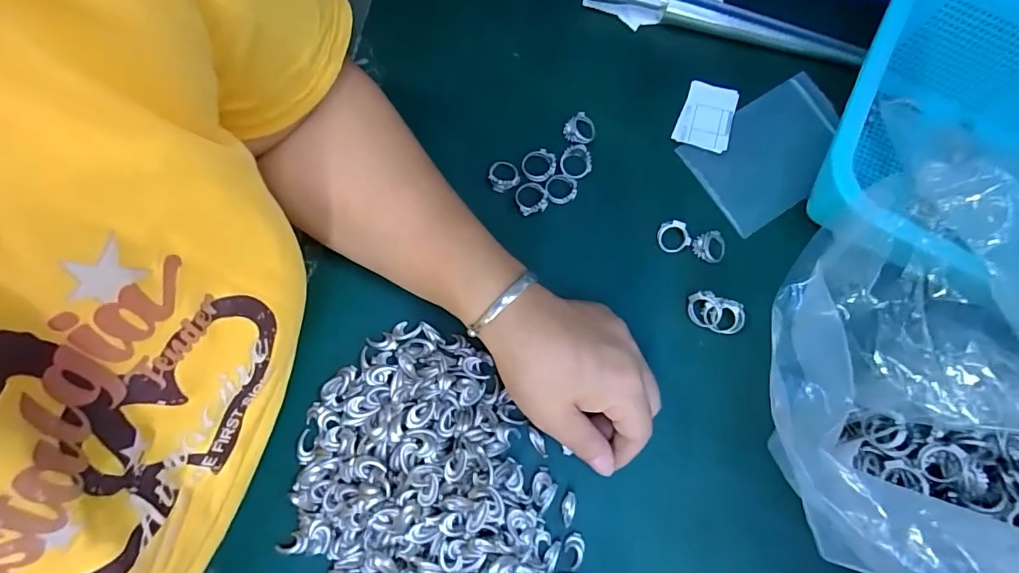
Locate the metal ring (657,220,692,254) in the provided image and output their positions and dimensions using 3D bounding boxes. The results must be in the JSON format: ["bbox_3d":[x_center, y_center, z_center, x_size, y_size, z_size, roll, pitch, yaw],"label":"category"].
[{"bbox_3d":[0.112,-0.034,0.336,0.019,0.012,0.021,-29,80,-9],"label":"metal ring"}]

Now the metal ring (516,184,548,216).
[{"bbox_3d":[0.015,-0.062,0.341,0.021,0.007,0.022,1,77,-3],"label":"metal ring"}]

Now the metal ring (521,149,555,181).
[{"bbox_3d":[0.021,-0.085,0.345,0.024,0.005,0.022,1,77,-3],"label":"metal ring"}]

